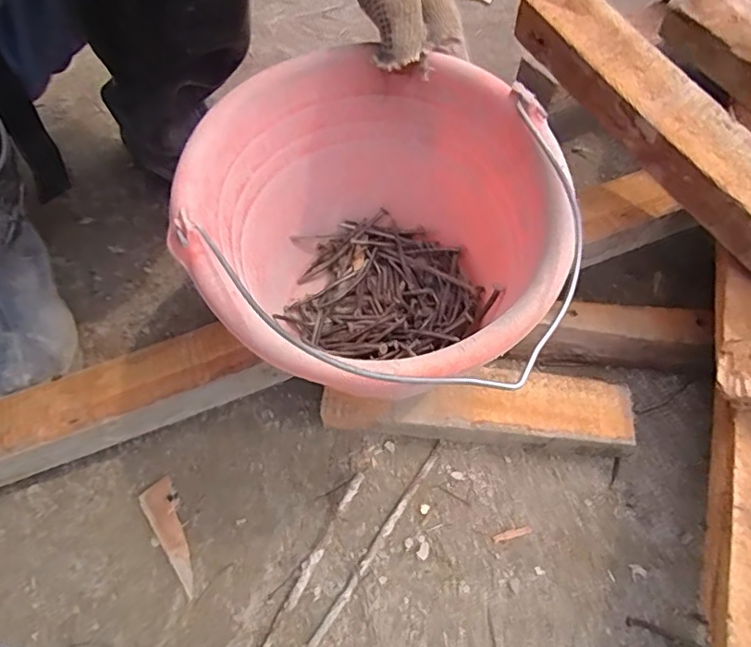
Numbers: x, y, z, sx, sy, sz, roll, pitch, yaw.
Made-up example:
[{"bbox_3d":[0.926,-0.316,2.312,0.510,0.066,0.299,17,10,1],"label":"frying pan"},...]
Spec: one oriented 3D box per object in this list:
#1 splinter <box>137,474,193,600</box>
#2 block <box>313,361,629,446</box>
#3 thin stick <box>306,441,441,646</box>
[{"bbox_3d":[-0.160,0.168,0.431,0.026,0.007,0.090,-27,66,-16],"label":"splinter"},{"bbox_3d":[0.095,0.072,0.475,0.242,0.045,0.065,5,61,0],"label":"block"},{"bbox_3d":[0.001,0.177,0.434,0.008,0.006,0.194,31,64,14],"label":"thin stick"}]

